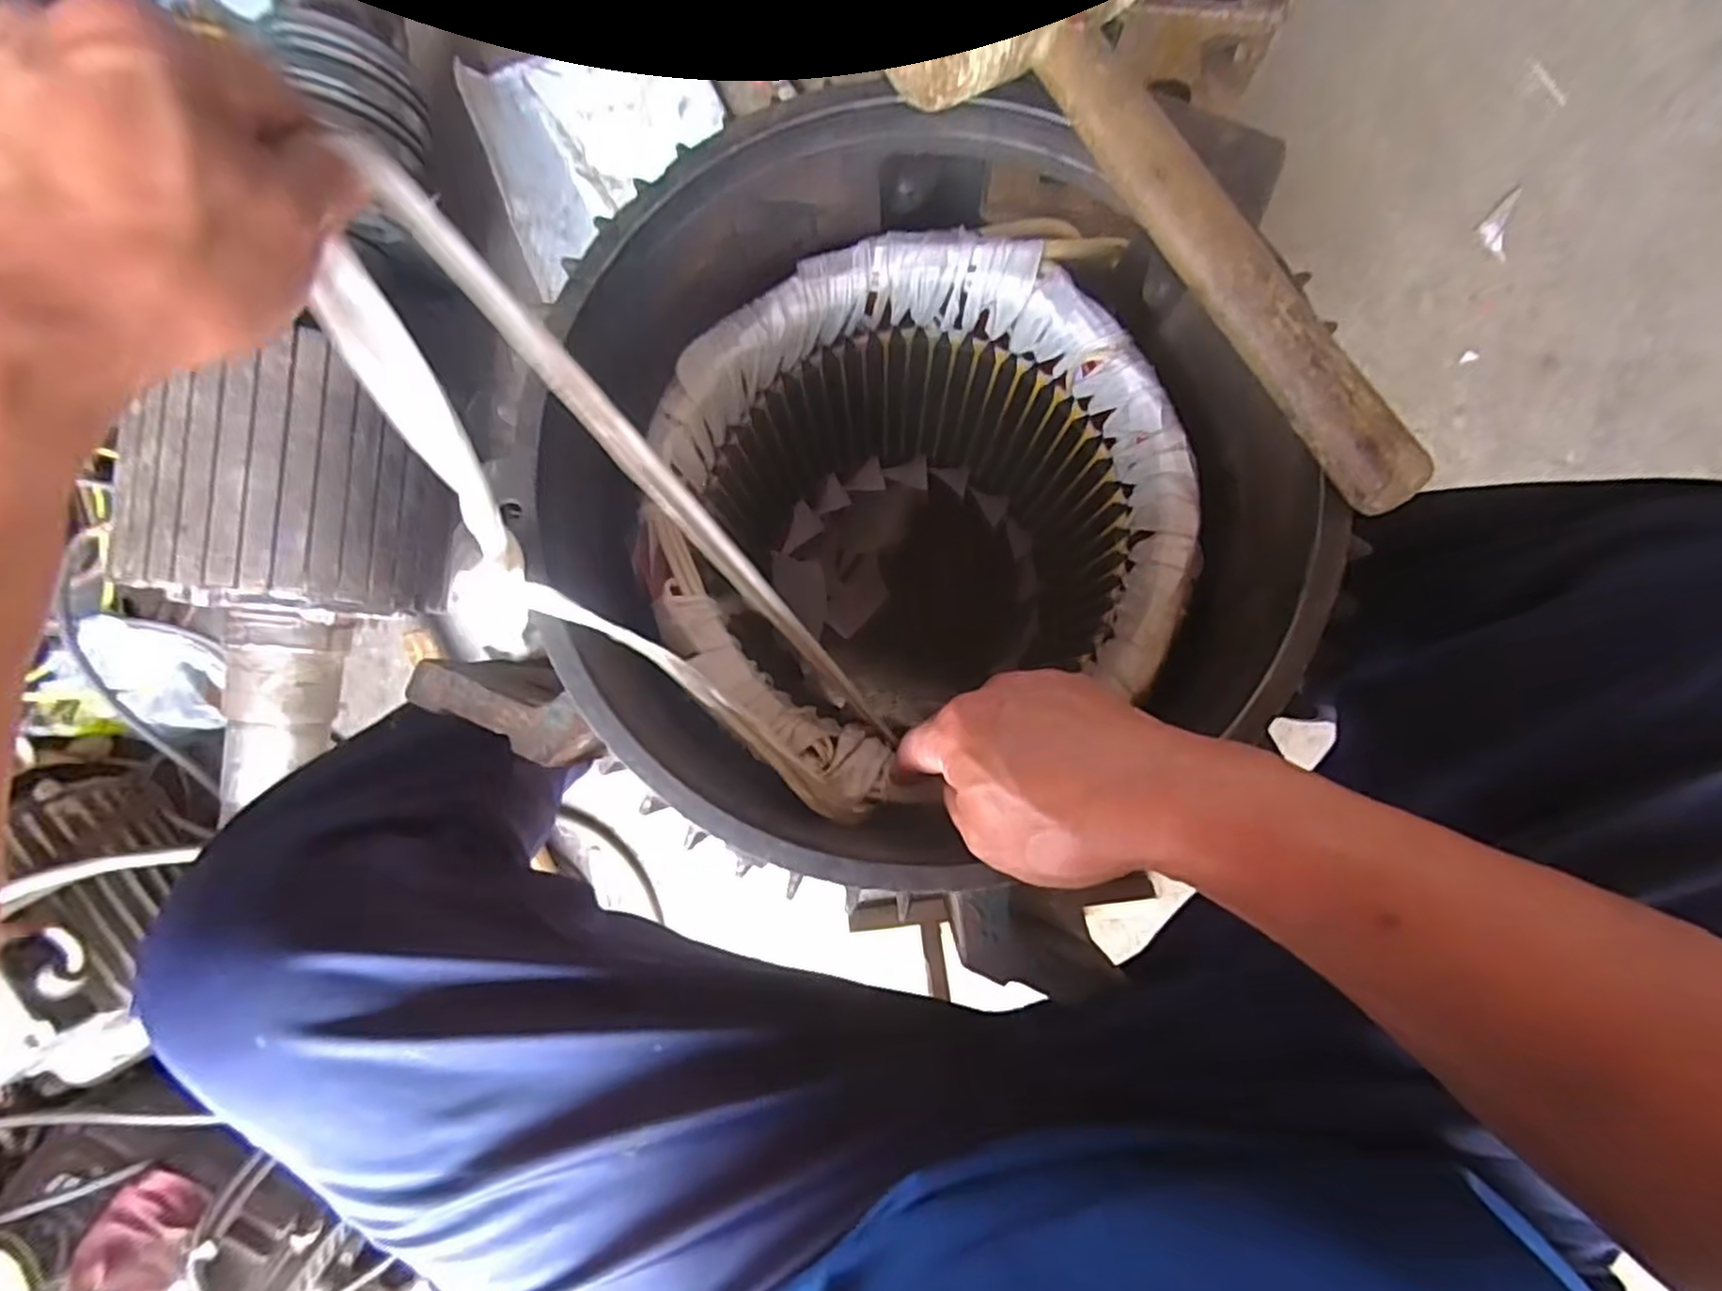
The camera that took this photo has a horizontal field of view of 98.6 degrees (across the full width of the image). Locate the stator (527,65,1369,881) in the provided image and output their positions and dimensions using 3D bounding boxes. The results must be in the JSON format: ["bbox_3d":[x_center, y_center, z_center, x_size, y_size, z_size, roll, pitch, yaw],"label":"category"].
[{"bbox_3d":[0.039,-0.076,0.538,0.329,0.470,0.317,0,89,4],"label":"stator"}]

